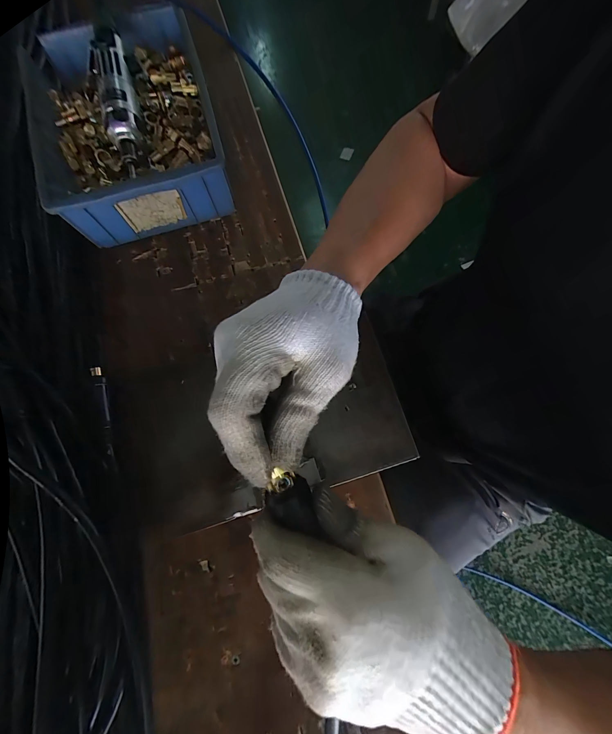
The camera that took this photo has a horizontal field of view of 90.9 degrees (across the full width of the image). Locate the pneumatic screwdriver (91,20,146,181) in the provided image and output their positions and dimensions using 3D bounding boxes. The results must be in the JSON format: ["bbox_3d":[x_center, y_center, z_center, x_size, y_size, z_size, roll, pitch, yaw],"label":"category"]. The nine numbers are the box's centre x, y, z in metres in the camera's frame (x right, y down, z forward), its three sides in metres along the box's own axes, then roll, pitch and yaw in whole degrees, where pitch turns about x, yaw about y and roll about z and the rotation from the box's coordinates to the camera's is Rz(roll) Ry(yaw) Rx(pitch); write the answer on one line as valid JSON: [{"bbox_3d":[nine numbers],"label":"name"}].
[{"bbox_3d":[-0.214,-0.301,0.340,0.043,0.047,0.177,-14,75,-2],"label":"pneumatic screwdriver"}]

